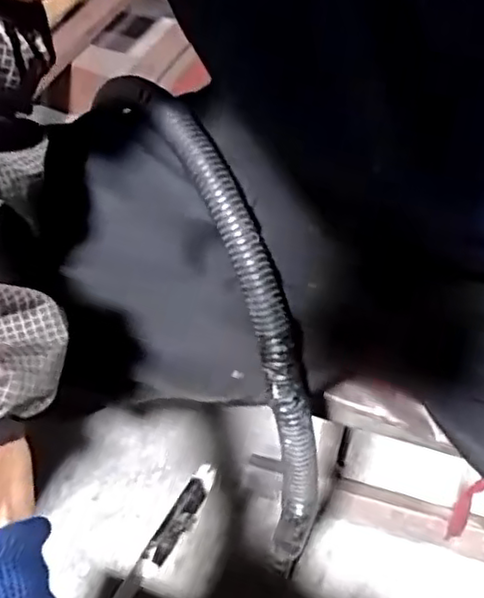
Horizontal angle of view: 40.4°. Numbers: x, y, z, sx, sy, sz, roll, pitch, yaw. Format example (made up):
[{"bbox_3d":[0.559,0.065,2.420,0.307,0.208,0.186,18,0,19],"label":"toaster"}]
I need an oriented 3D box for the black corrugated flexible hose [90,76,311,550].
[{"bbox_3d":[-0.004,0.018,0.392,0.048,0.088,0.324,-20,97,-10],"label":"black corrugated flexible hose"}]

